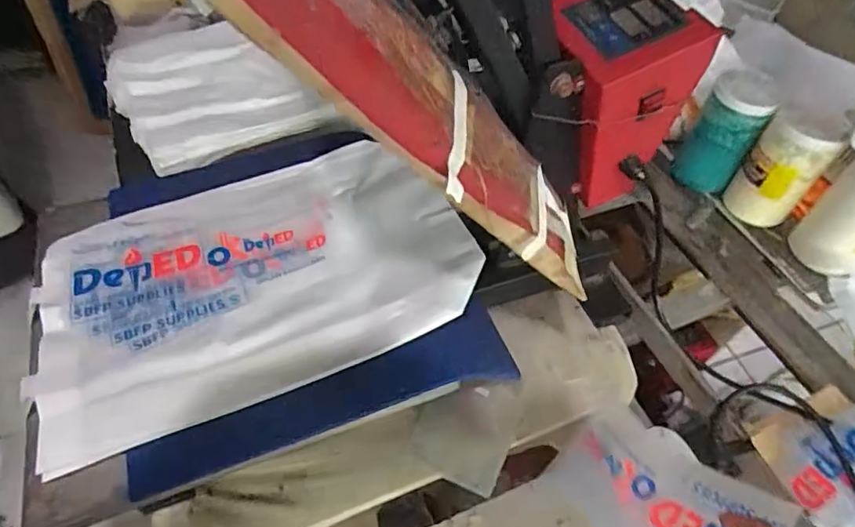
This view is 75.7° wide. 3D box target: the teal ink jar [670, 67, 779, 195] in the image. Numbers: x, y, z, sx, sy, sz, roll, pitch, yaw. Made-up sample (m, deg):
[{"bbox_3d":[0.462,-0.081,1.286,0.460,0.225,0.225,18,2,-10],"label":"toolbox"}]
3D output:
[{"bbox_3d":[0.455,-0.200,0.846,0.092,0.164,0.104,29,56,17],"label":"teal ink jar"}]

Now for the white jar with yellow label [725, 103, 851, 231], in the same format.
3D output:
[{"bbox_3d":[0.509,-0.138,0.788,0.092,0.165,0.084,2,52,-3],"label":"white jar with yellow label"}]

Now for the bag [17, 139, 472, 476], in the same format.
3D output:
[{"bbox_3d":[-0.178,0.001,0.574,0.423,0.045,0.290,-17,56,-17],"label":"bag"}]

